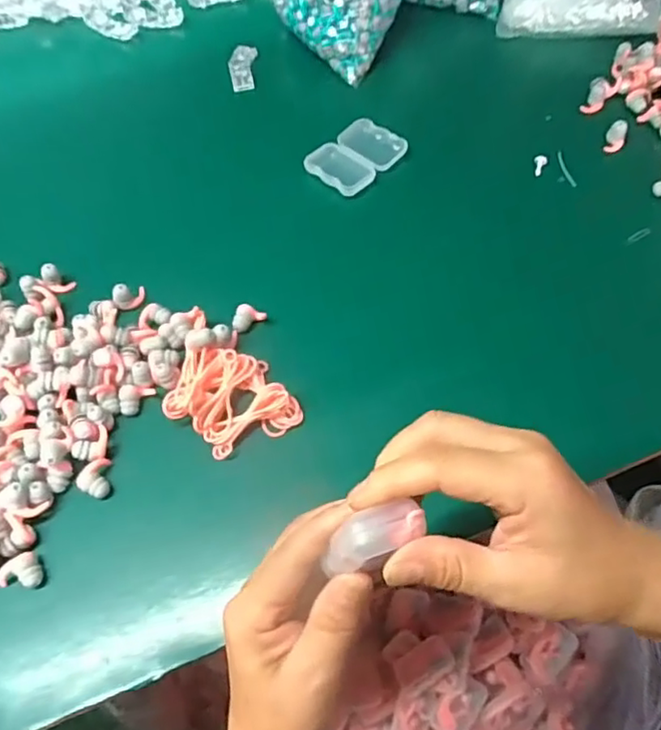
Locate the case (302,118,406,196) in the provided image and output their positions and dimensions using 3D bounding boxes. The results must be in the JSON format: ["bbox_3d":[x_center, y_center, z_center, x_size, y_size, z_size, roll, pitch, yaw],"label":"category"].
[{"bbox_3d":[0.020,-0.174,0.508,0.056,0.011,0.076,36,68,21],"label":"case"}]

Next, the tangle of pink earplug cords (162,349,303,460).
[{"bbox_3d":[-0.067,0.018,0.390,0.069,0.024,0.076,-32,64,-15],"label":"tangle of pink earplug cords"}]

